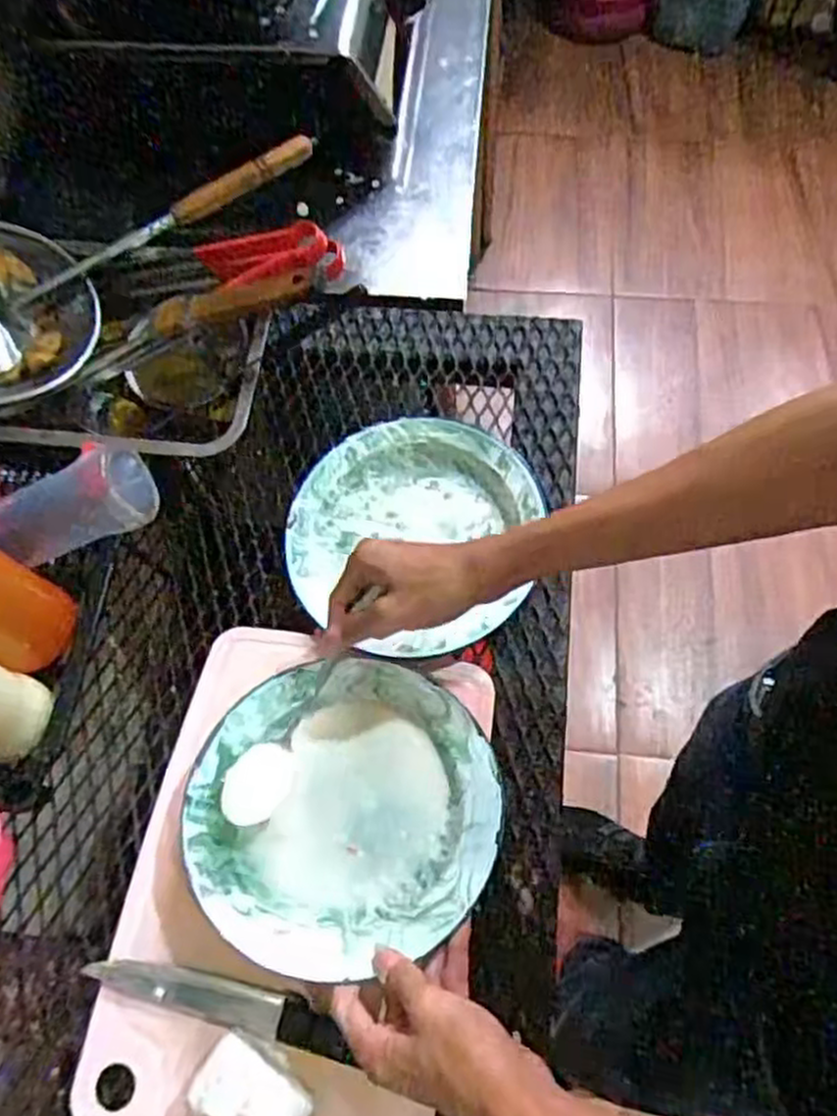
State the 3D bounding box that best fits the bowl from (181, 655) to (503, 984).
[{"bbox_3d":[-0.052,0.168,0.531,0.207,0.055,0.201,-1,67,2],"label":"bowl"}]

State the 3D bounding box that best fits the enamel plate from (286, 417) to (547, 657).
[{"bbox_3d":[-0.007,-0.019,0.645,0.200,0.040,0.205,-1,67,2],"label":"enamel plate"}]

